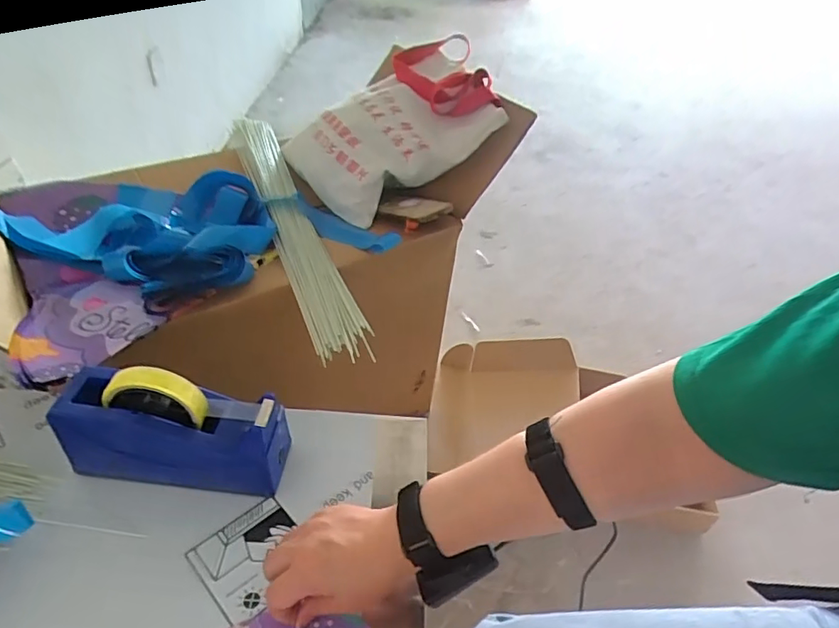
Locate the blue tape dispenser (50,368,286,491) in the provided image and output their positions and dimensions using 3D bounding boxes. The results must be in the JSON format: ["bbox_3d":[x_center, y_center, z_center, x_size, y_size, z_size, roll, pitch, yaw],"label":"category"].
[{"bbox_3d":[-0.235,0.112,0.505,0.201,0.123,0.065,7,42,-1],"label":"blue tape dispenser"}]

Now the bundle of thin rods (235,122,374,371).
[{"bbox_3d":[-0.204,-0.158,0.807,0.072,0.036,0.618,-12,46,-21],"label":"bundle of thin rods"}]

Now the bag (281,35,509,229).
[{"bbox_3d":[-0.030,-0.323,0.882,0.365,0.084,0.243,-34,74,-7],"label":"bag"}]

